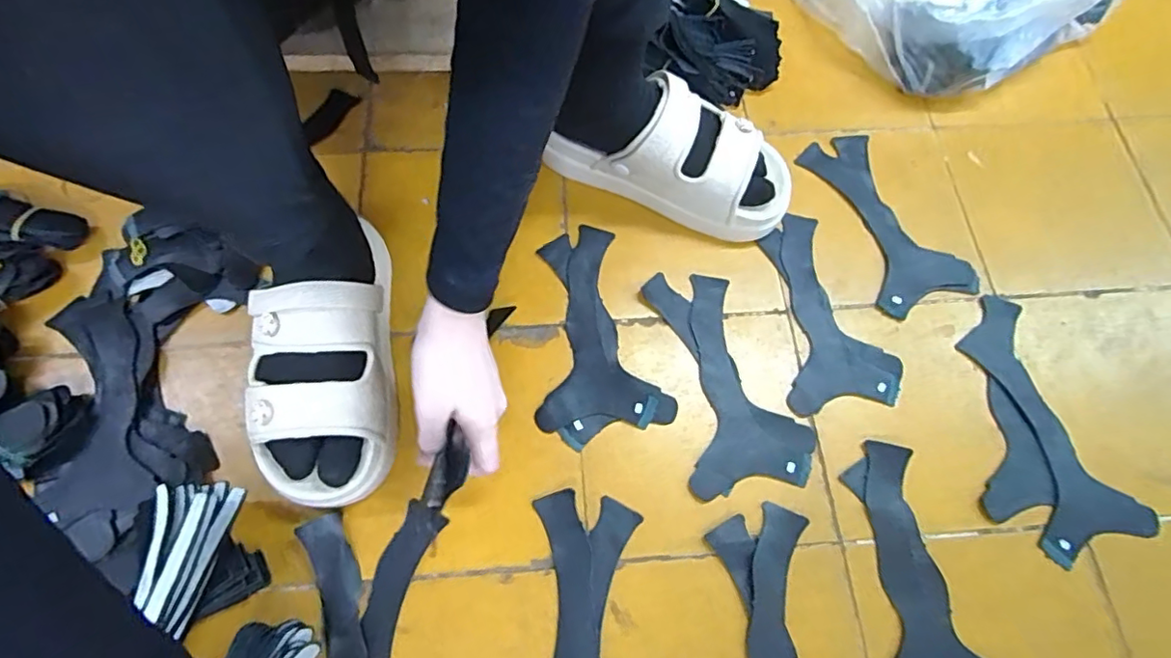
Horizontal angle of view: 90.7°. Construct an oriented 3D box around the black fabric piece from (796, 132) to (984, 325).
[{"bbox_3d":[0.296,-0.111,0.575,0.093,0.007,0.197,-19,71,-2],"label":"black fabric piece"}]

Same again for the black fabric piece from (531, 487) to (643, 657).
[{"bbox_3d":[-0.003,0.229,0.433,0.099,0.004,0.195,7,69,1],"label":"black fabric piece"}]

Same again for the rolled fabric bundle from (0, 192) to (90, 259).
[{"bbox_3d":[-0.515,-0.088,0.522,0.095,0.047,0.056,16,69,5],"label":"rolled fabric bundle"}]

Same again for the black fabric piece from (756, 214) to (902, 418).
[{"bbox_3d":[0.225,-0.018,0.539,0.099,0.005,0.190,-4,70,1],"label":"black fabric piece"}]

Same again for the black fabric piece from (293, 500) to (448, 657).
[{"bbox_3d":[-0.147,0.231,0.419,0.095,0.014,0.195,-12,69,-6],"label":"black fabric piece"}]

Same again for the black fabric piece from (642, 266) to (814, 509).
[{"bbox_3d":[0.125,0.040,0.512,0.106,0.004,0.200,-9,69,-5],"label":"black fabric piece"}]

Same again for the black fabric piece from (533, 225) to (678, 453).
[{"bbox_3d":[-0.004,0.004,0.526,0.110,0.006,0.196,-15,70,-7],"label":"black fabric piece"}]

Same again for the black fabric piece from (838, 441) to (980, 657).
[{"bbox_3d":[0.256,0.195,0.450,0.102,0.007,0.204,-7,69,-4],"label":"black fabric piece"}]

